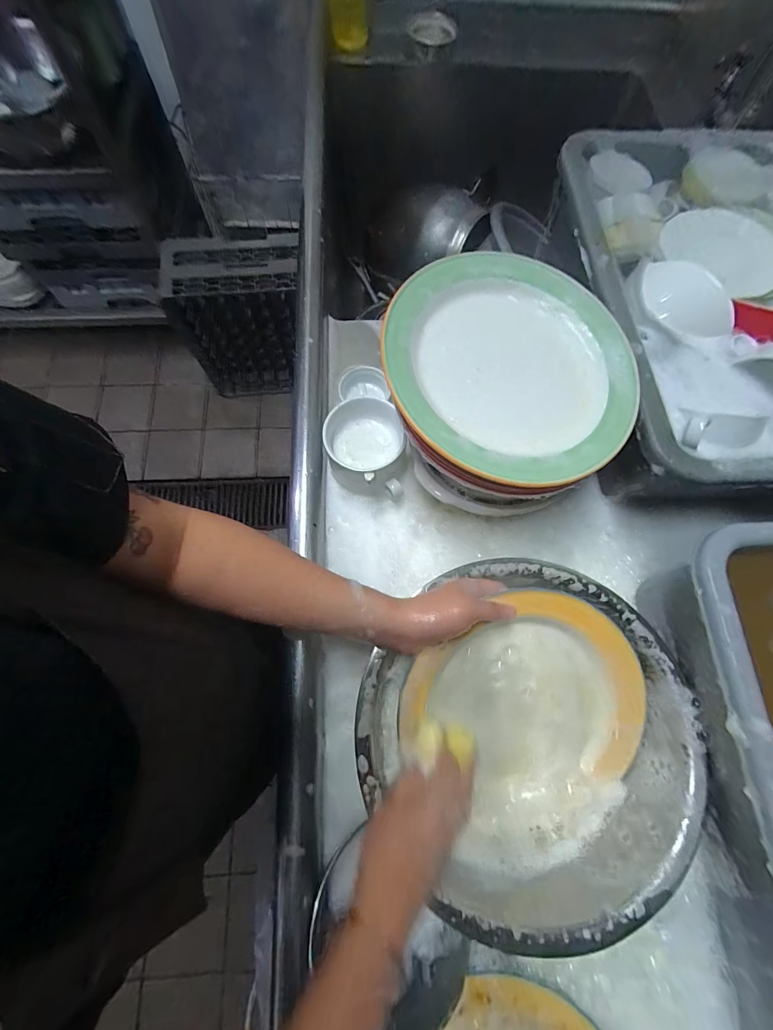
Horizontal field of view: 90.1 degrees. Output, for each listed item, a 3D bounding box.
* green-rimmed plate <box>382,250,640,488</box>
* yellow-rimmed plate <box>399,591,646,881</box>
[{"bbox_3d":[0.124,-0.148,0.382,0.236,0.037,0.249,0,73,-1],"label":"green-rimmed plate"},{"bbox_3d":[0.152,0.217,0.401,0.251,0.031,0.239,0,86,-4],"label":"yellow-rimmed plate"}]

